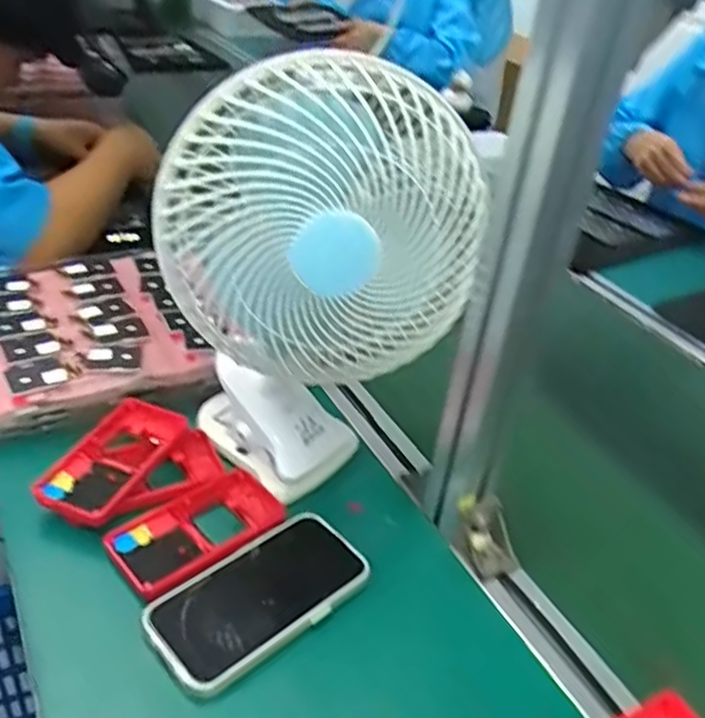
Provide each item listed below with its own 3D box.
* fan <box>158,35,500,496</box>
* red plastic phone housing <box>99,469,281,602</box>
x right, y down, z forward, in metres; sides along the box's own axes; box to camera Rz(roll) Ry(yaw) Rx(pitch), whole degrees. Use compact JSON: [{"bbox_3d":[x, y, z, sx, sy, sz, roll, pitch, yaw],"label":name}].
[{"bbox_3d":[-0.032,-0.044,0.510,0.189,0.310,0.123,-4,35,-17],"label":"fan"},{"bbox_3d":[-0.111,0.127,0.529,0.127,0.020,0.068,-23,44,-37],"label":"red plastic phone housing"}]

